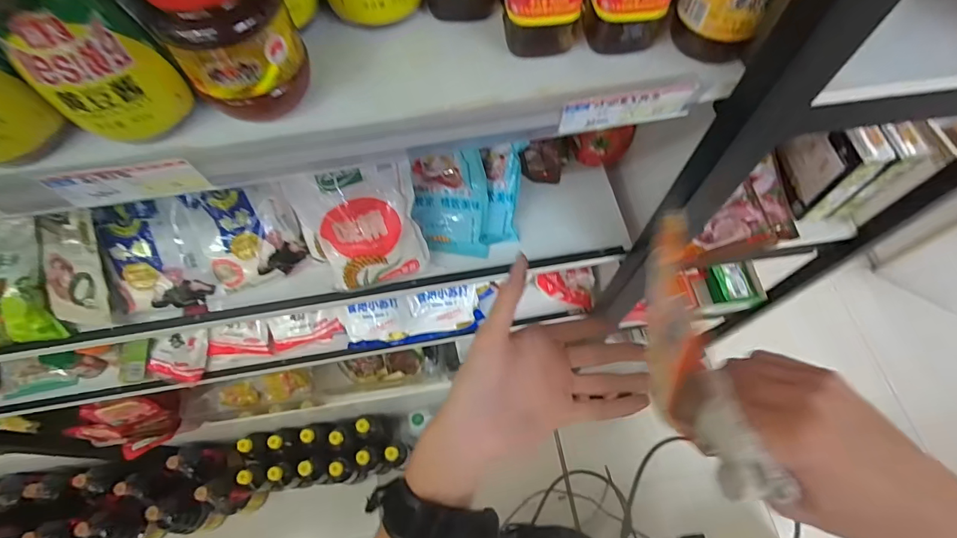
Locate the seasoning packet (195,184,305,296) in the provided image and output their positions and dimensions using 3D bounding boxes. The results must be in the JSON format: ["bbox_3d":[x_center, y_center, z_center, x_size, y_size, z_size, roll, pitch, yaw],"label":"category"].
[{"bbox_3d":[-0.289,-0.041,0.565,0.116,0.124,0.022,-16,24,-14],"label":"seasoning packet"}]

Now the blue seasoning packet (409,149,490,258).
[{"bbox_3d":[-0.037,-0.086,0.596,0.096,0.142,0.027,0,27,5],"label":"blue seasoning packet"}]

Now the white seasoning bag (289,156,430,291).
[{"bbox_3d":[-0.132,-0.050,0.541,0.124,0.159,0.023,-18,30,-13],"label":"white seasoning bag"}]

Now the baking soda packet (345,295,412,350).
[{"bbox_3d":[-0.180,0.097,0.807,0.120,0.098,0.023,-2,22,4],"label":"baking soda packet"}]

